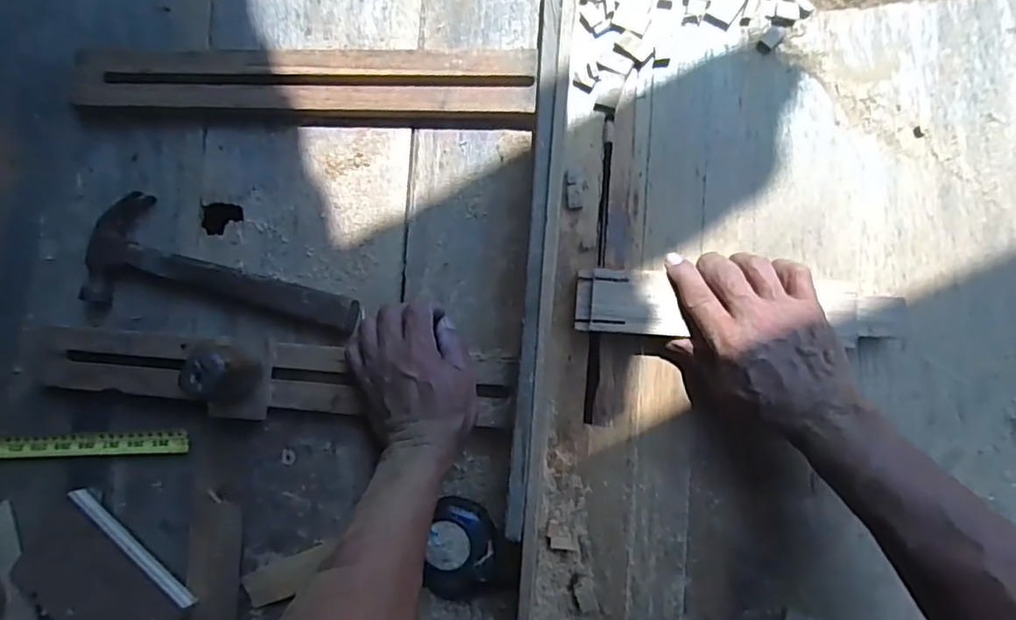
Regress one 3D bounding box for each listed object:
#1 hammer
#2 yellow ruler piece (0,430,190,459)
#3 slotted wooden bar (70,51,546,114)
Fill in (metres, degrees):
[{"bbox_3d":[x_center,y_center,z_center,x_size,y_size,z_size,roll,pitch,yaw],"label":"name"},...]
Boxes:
[{"bbox_3d":[-0.259,-0.037,0.527,0.261,0.025,0.103,11,86,8],"label":"hammer"},{"bbox_3d":[-0.438,0.130,0.545,0.288,0.006,0.021,-3,84,6],"label":"yellow ruler piece"},{"bbox_3d":[-0.196,-0.213,0.534,0.443,0.022,0.060,3,85,7],"label":"slotted wooden bar"}]

